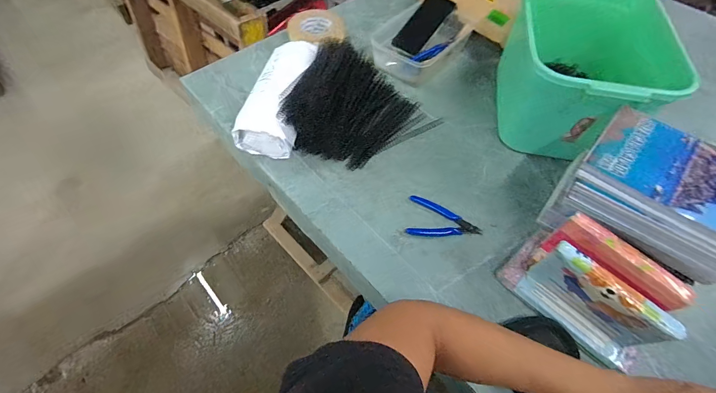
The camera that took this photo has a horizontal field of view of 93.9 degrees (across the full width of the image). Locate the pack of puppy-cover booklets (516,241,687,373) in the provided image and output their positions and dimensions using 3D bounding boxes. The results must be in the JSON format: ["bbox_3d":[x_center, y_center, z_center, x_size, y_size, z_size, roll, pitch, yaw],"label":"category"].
[{"bbox_3d":[0.299,0.145,0.432,0.056,0.121,0.157,-33,64,-20],"label":"pack of puppy-cover booklets"}]

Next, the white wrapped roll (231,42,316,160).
[{"bbox_3d":[-0.142,-0.201,0.644,0.106,0.087,0.249,11,58,6],"label":"white wrapped roll"}]

